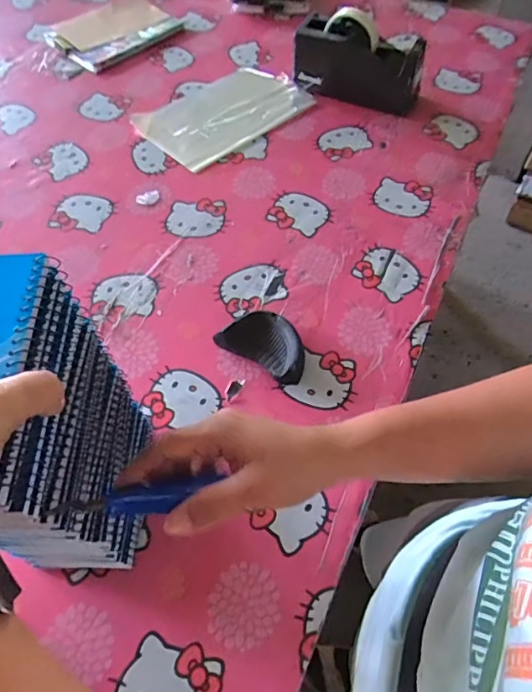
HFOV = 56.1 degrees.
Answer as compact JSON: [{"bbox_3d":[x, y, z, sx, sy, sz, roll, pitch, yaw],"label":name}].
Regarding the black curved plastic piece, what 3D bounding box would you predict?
[{"bbox_3d":[0.006,-0.003,0.567,0.103,0.027,0.067,30,63,18],"label":"black curved plastic piece"}]

